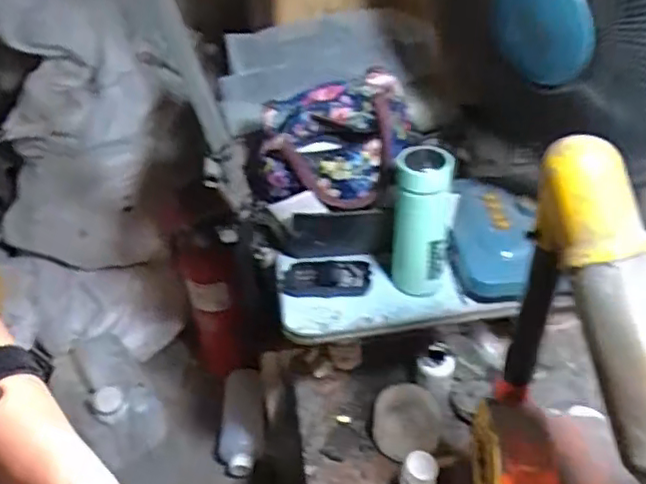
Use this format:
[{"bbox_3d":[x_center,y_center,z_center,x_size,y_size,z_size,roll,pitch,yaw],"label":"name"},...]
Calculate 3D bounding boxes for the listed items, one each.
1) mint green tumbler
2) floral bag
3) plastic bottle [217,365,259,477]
[{"bbox_3d":[0.123,-0.020,0.789,0.069,0.200,0.064,-3,40,2],"label":"mint green tumbler"},{"bbox_3d":[-0.001,-0.134,0.822,0.223,0.157,0.120,3,41,9],"label":"floral bag"},{"bbox_3d":[-0.171,0.364,1.263,0.096,0.067,0.211,0,70,5],"label":"plastic bottle"}]

